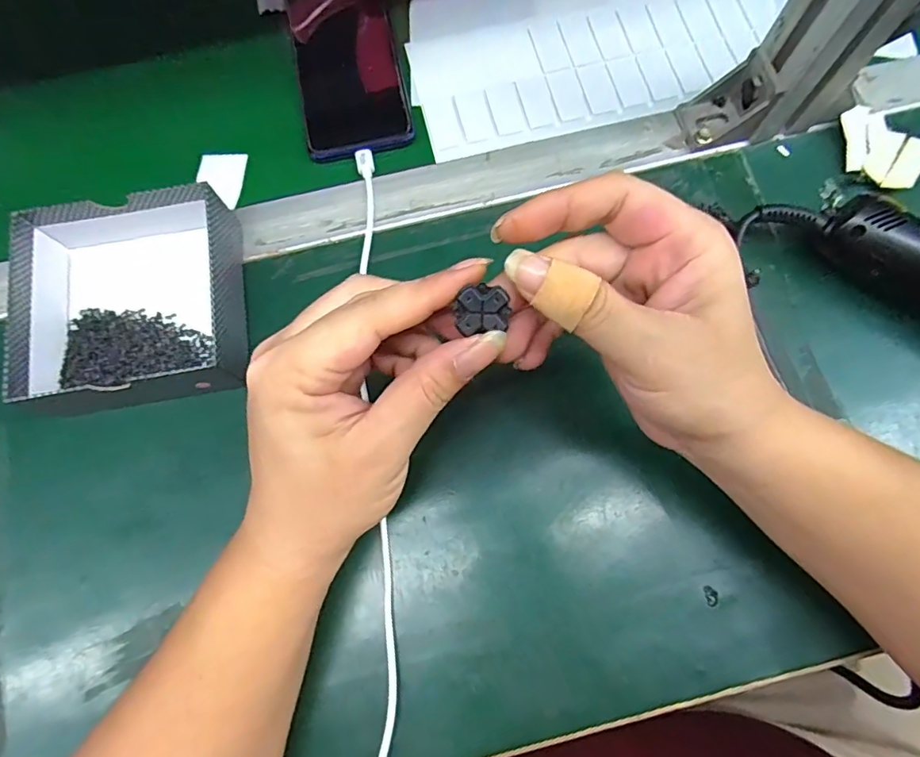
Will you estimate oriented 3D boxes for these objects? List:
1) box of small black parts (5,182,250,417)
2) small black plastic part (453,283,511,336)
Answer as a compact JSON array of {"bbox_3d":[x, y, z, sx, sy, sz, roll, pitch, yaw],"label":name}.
[{"bbox_3d":[-0.187,-0.048,0.298,0.118,0.041,0.129,-11,75,-2],"label":"box of small black parts"},{"bbox_3d":[0.008,-0.027,0.203,0.021,0.008,0.017,-6,100,4],"label":"small black plastic part"}]

